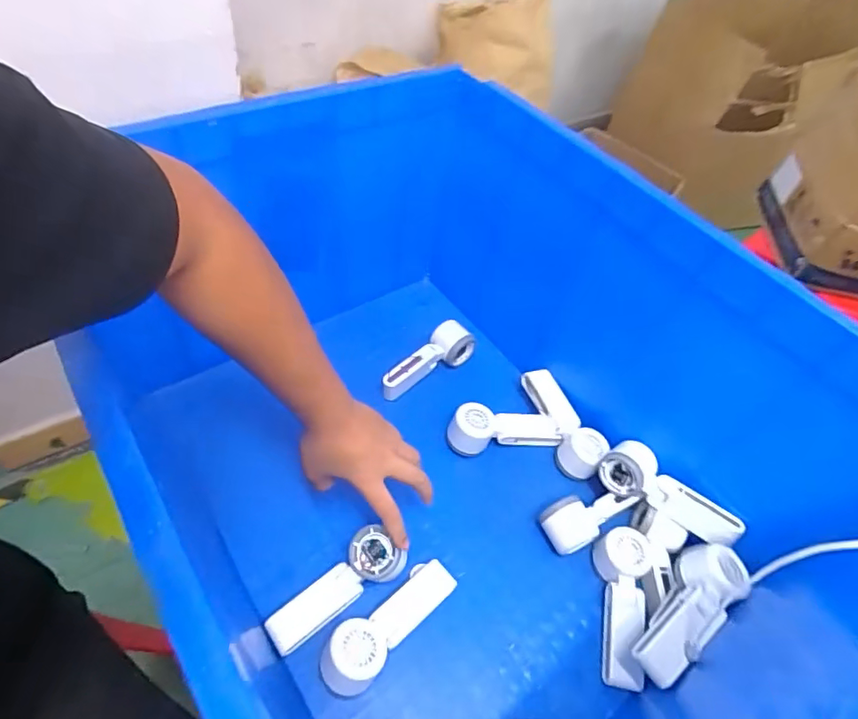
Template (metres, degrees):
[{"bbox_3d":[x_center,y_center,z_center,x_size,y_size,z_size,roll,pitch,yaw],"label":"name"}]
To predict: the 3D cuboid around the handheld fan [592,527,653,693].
[{"bbox_3d":[0.225,0.286,0.605,0.066,0.036,0.168,9,64,5],"label":"handheld fan"}]

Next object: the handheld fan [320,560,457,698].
[{"bbox_3d":[-0.040,0.282,0.558,0.166,0.066,0.052,-35,63,-30],"label":"handheld fan"}]

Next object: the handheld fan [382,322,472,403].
[{"bbox_3d":[-0.007,0.002,0.785,0.165,0.056,0.060,-28,60,-28],"label":"handheld fan"}]

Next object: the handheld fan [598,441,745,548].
[{"bbox_3d":[0.296,0.171,0.648,0.060,0.058,0.168,-34,57,-31],"label":"handheld fan"}]

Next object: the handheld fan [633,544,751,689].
[{"bbox_3d":[0.281,0.272,0.546,0.158,0.049,0.068,-45,32,-26],"label":"handheld fan"}]

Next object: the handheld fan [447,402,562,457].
[{"bbox_3d":[0.105,0.102,0.725,0.158,0.057,0.062,0,50,-8],"label":"handheld fan"}]

